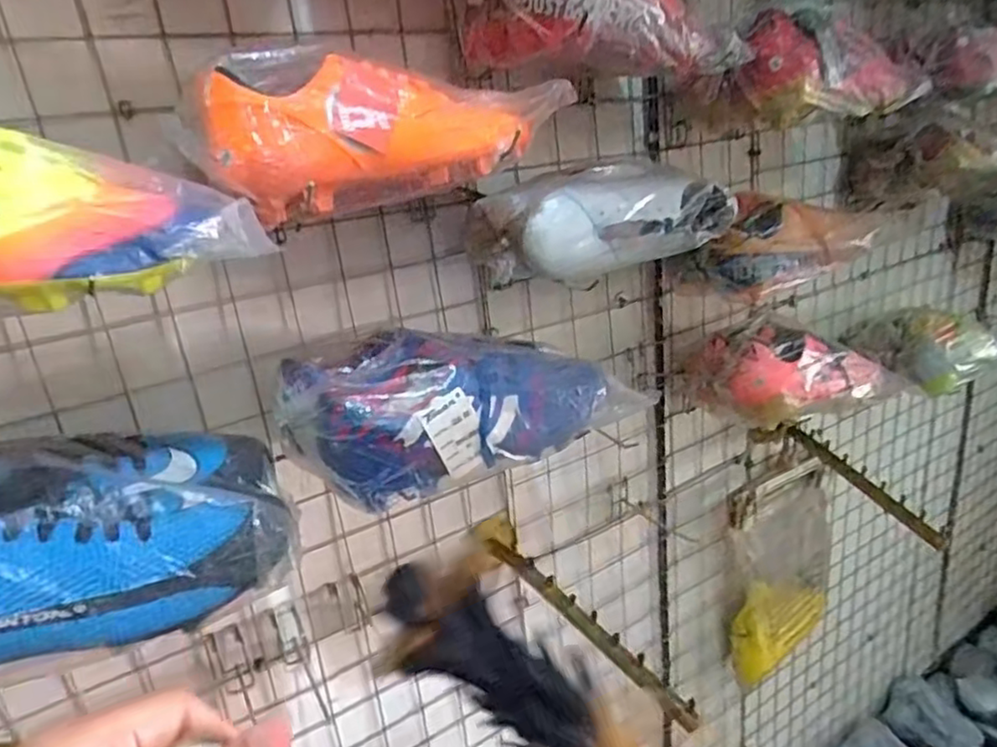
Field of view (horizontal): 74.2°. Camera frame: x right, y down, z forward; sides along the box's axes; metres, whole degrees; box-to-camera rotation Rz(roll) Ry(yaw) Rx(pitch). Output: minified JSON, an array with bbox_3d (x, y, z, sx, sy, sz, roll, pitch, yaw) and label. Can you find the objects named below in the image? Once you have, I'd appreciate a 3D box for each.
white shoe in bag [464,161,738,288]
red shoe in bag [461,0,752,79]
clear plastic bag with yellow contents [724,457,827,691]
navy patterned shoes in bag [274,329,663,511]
[{"bbox_3d":[0.100,-0.150,0.617,0.252,0.084,0.103,-13,22,-22],"label":"white shoe in bag"},{"bbox_3d":[0.094,-0.303,0.553,0.242,0.095,0.098,-18,23,-31],"label":"red shoe in bag"},{"bbox_3d":[0.455,0.318,1.075,0.242,0.358,0.051,-17,23,-31],"label":"clear plastic bag with yellow contents"},{"bbox_3d":[-0.023,0.021,0.537,0.288,0.104,0.091,-11,21,-15],"label":"navy patterned shoes in bag"}]

